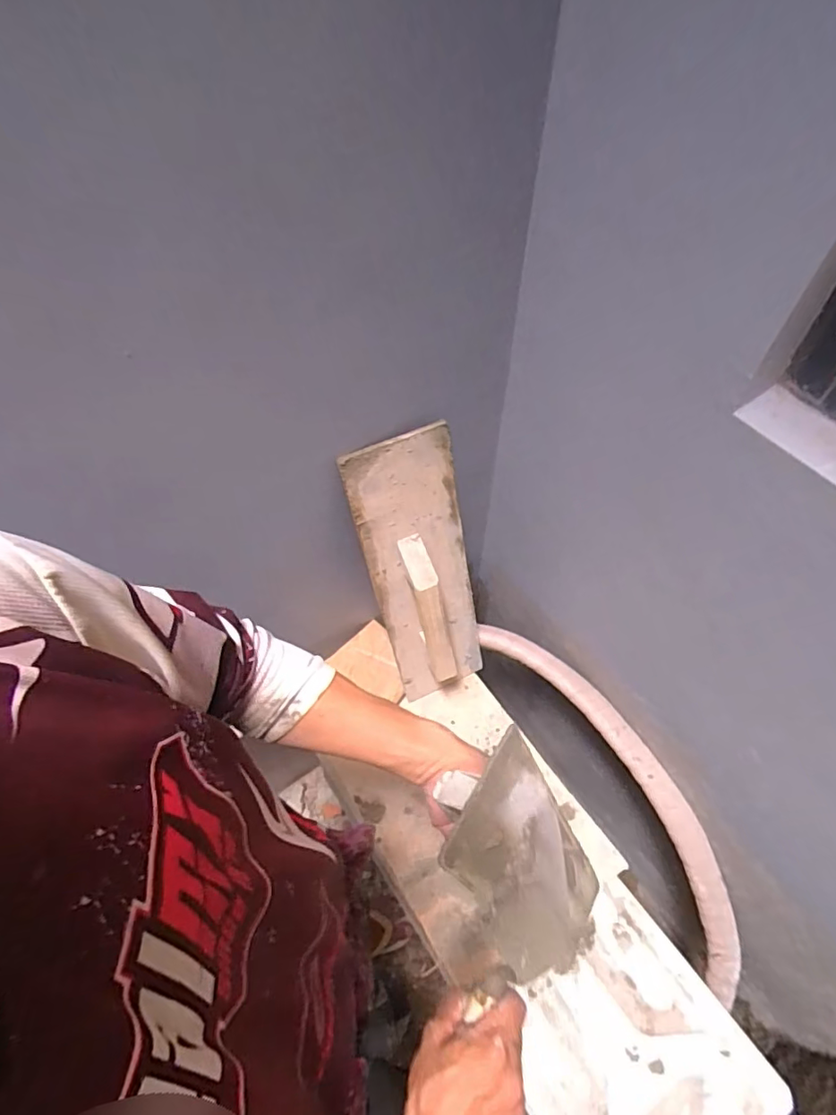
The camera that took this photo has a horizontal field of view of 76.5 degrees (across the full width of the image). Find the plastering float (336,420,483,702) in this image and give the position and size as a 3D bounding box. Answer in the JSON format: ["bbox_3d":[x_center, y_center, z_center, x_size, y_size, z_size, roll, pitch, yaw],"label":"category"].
[{"bbox_3d":[0.018,0.051,0.808,0.153,0.503,0.069,-23,41,-13],"label":"plastering float"}]

